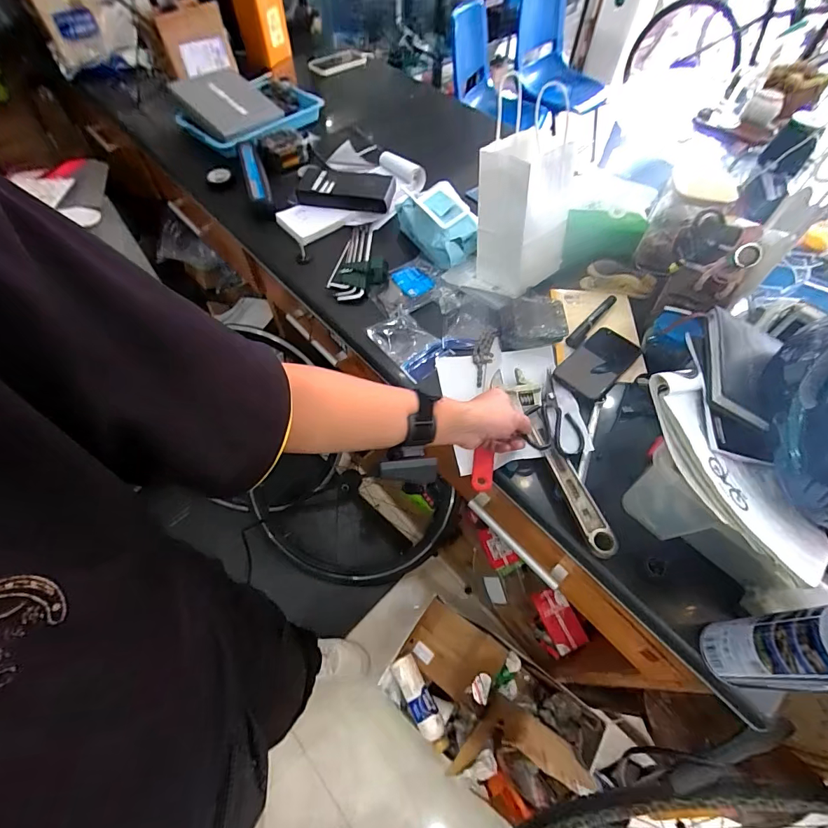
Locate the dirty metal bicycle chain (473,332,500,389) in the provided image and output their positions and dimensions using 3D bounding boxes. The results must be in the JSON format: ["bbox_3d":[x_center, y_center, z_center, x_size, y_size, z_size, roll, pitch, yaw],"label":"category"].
[{"bbox_3d":[0.116,-0.096,0.710,0.034,0.008,0.107,13,71,7],"label":"dirty metal bicycle chain"}]

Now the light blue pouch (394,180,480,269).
[{"bbox_3d":[0.046,-0.386,0.838,0.095,0.082,0.205,-25,62,-16],"label":"light blue pouch"}]

